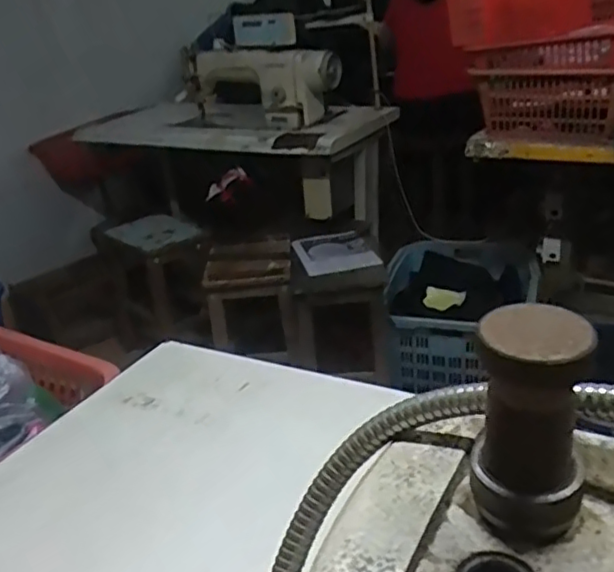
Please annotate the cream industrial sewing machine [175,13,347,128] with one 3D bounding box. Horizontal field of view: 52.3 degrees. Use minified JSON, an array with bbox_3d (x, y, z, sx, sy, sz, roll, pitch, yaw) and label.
[{"bbox_3d":[-0.152,-0.620,1.841,0.252,0.293,0.532,-24,31,-34],"label":"cream industrial sewing machine"}]

